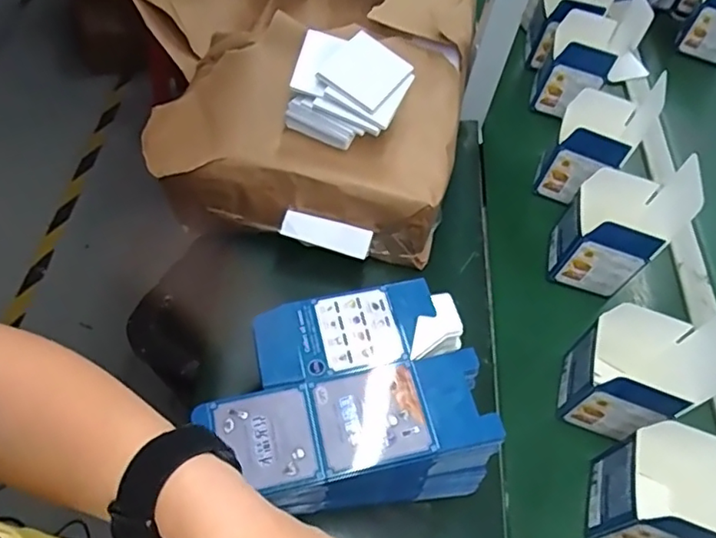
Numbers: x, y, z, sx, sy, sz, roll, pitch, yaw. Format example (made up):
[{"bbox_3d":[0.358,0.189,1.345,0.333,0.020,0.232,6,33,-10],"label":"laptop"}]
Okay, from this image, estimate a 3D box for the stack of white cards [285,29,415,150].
[{"bbox_3d":[-0.013,-0.199,0.664,0.125,0.073,0.116,20,56,9],"label":"stack of white cards"}]

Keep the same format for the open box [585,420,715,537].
[{"bbox_3d":[0.284,0.185,0.512,0.109,0.176,0.105,16,55,6],"label":"open box"}]

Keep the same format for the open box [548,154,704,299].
[{"bbox_3d":[0.299,-0.054,0.678,0.106,0.152,0.096,11,55,2],"label":"open box"}]

